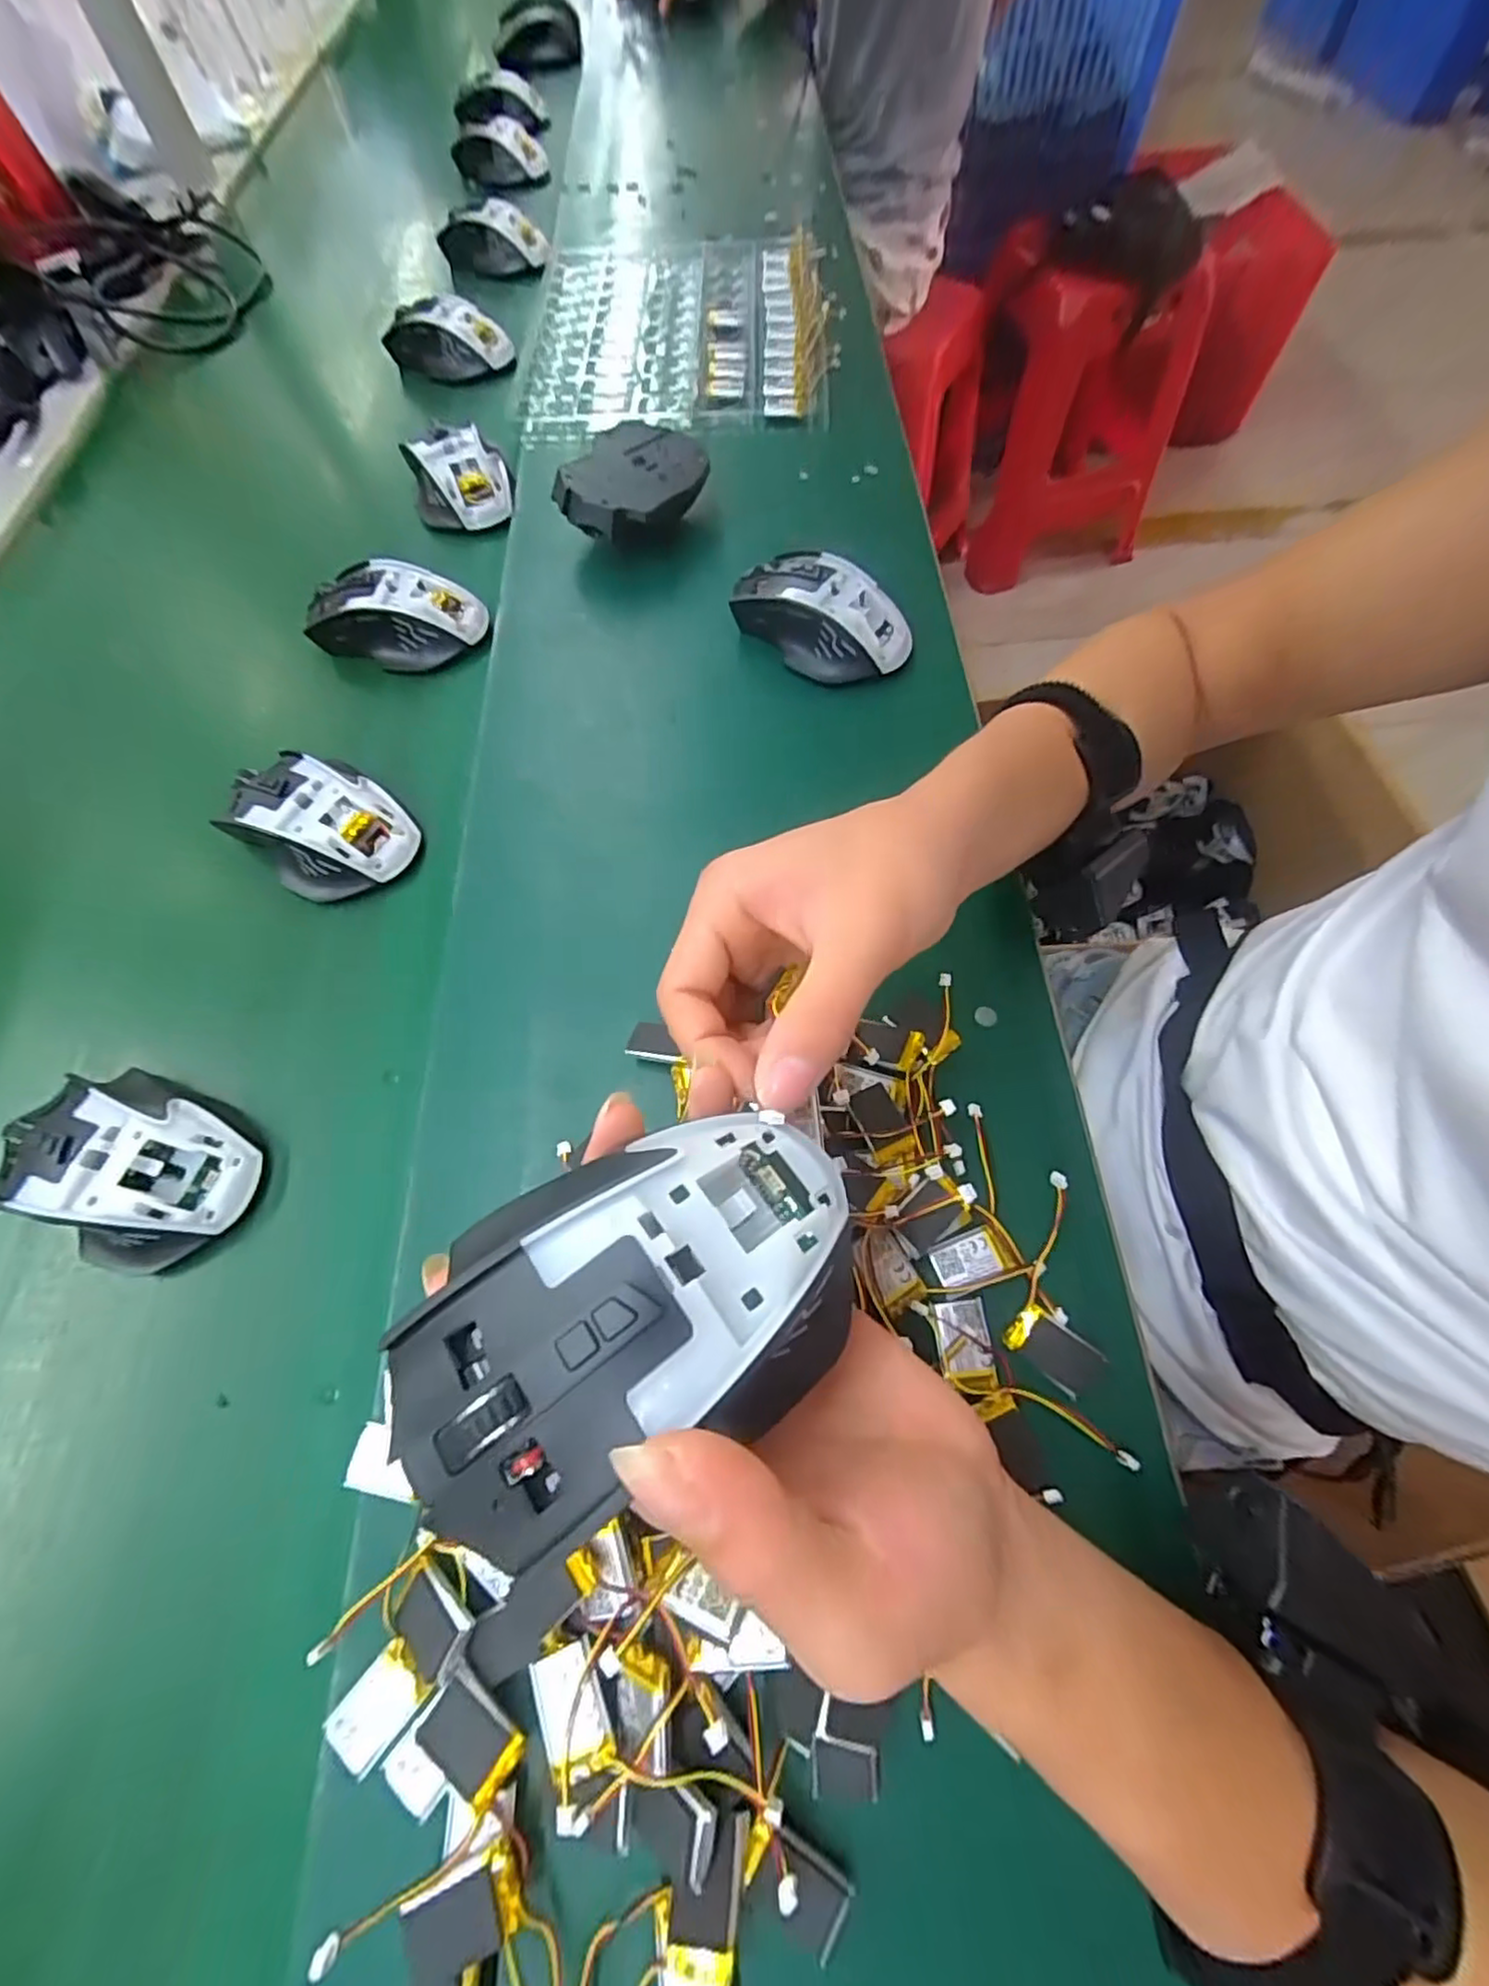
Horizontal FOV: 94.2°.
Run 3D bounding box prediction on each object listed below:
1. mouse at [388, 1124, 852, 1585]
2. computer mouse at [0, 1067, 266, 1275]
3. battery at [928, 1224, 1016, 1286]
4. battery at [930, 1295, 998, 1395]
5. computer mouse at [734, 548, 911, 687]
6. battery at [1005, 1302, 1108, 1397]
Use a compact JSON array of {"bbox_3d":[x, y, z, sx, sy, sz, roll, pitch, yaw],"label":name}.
[{"bbox_3d":[-0.022,0.073,0.162,0.109,0.042,0.073,-25,67,-9],"label":"mouse"},{"bbox_3d":[-0.268,0.076,0.301,0.098,0.039,0.072,20,68,11],"label":"computer mouse"},{"bbox_3d":[0.090,0.105,0.275,0.029,0.004,0.017,-20,66,-7],"label":"battery"},{"bbox_3d":[0.084,0.134,0.262,0.020,0.004,0.032,-5,65,0],"label":"battery"},{"bbox_3d":[0.045,-0.230,0.426,0.114,0.047,0.063,37,72,17],"label":"computer mouse"},{"bbox_3d":[0.118,0.136,0.262,0.034,0.004,0.020,35,71,16],"label":"battery"}]

